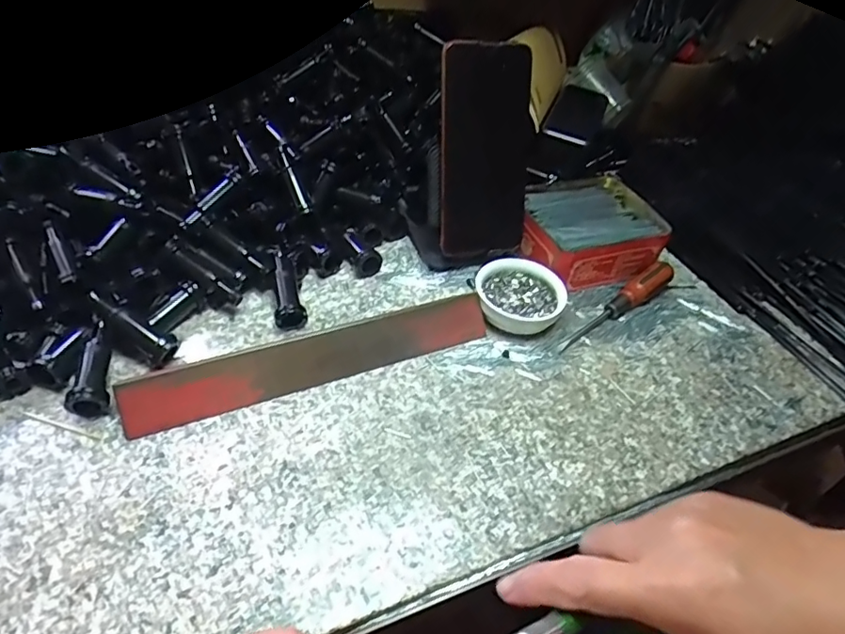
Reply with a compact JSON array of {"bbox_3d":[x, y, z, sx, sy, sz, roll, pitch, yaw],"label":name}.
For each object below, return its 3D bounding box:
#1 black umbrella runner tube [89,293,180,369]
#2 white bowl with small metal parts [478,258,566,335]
[{"bbox_3d":[-0.199,0.007,0.378,0.064,0.019,0.020,36,48,-2],"label":"black umbrella runner tube"},{"bbox_3d":[0.079,-0.017,0.454,0.072,0.027,0.067,4,45,-4],"label":"white bowl with small metal parts"}]

